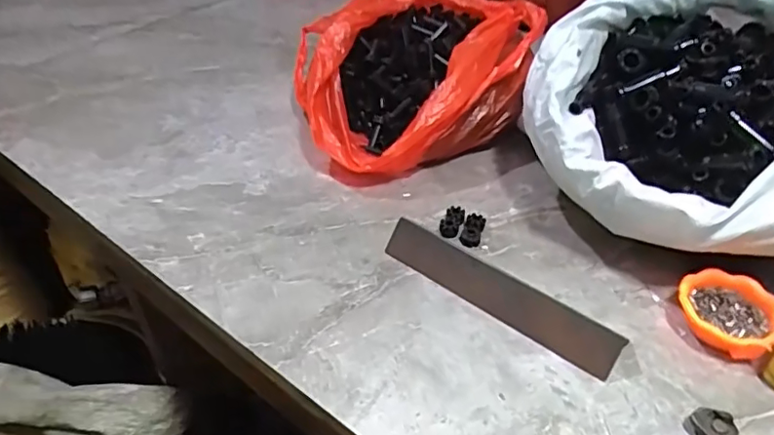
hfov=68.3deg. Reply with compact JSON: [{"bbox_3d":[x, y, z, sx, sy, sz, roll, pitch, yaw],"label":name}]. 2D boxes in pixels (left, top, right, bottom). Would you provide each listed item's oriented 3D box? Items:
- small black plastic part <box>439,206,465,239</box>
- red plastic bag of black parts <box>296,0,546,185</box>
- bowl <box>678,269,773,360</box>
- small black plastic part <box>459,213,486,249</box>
[{"bbox_3d":[0.062,0.005,0.548,0.020,0.013,0.034,14,42,15],"label":"small black plastic part"},{"bbox_3d":[0.020,-0.171,0.662,0.270,0.118,0.251,-19,45,-23],"label":"red plastic bag of black parts"},{"bbox_3d":[0.276,0.076,0.459,0.071,0.025,0.074,1,40,-1],"label":"bowl"},{"bbox_3d":[0.081,0.012,0.539,0.018,0.009,0.038,13,42,13],"label":"small black plastic part"}]

